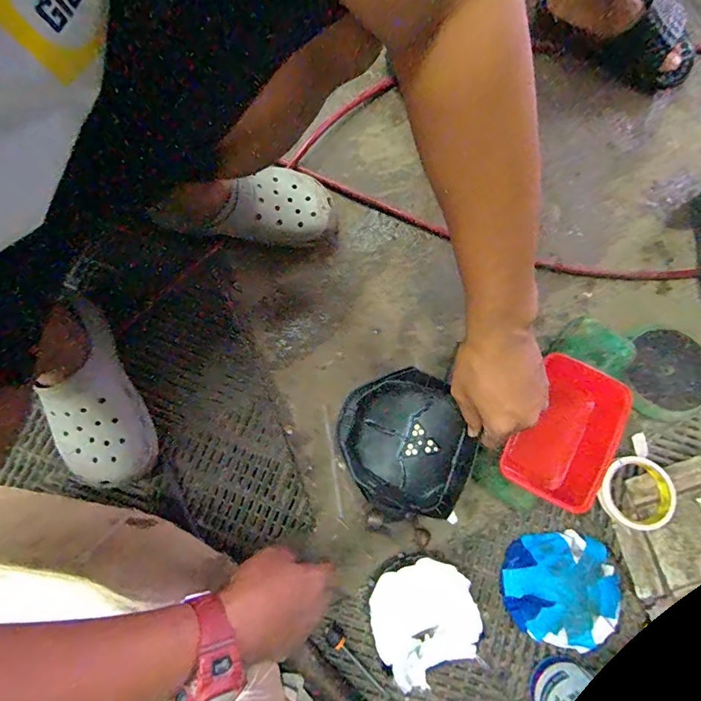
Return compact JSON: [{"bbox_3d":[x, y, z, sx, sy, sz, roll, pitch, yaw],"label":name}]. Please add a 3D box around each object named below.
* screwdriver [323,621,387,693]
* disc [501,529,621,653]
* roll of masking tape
[{"bbox_3d":[0.007,0.399,0.544,0.022,0.027,0.107,-42,94,-8],"label":"screwdriver"},{"bbox_3d":[0.281,0.315,0.561,0.153,0.018,0.137,10,80,2],"label":"disc"},{"bbox_3d":[0.393,0.197,0.579,0.087,0.020,0.092,0,80,0],"label":"roll of masking tape"}]

